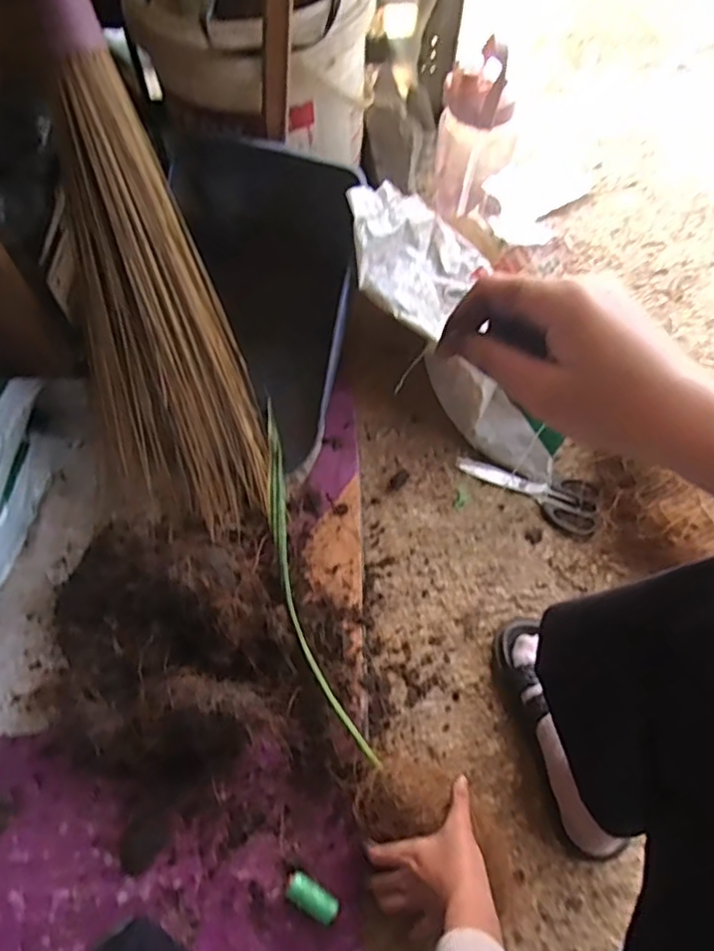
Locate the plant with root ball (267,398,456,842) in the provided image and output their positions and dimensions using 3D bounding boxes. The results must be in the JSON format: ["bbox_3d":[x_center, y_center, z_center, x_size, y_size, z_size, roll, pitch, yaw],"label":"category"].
[{"bbox_3d":[-0.041,0.154,0.729,0.094,0.082,0.487,-22,65,-11],"label":"plant with root ball"}]

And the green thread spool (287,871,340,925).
[{"bbox_3d":[-0.045,0.429,0.633,0.057,0.021,0.025,31,68,13],"label":"green thread spool"}]

